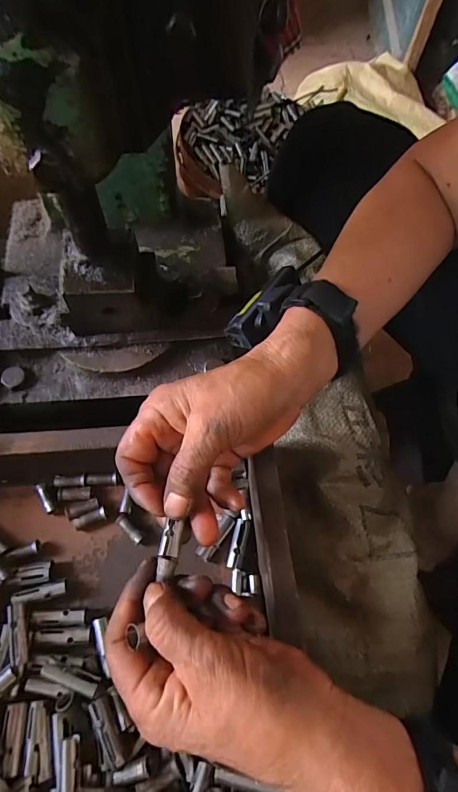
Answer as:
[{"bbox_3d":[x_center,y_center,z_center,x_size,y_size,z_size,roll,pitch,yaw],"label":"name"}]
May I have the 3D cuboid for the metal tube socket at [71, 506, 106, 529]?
[{"bbox_3d":[-0.108,0.096,0.327,0.025,0.009,0.009,-23,68,-9],"label":"metal tube socket"}]

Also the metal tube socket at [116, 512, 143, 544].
[{"bbox_3d":[-0.076,0.102,0.325,0.009,0.009,0.027,-41,71,-16],"label":"metal tube socket"}]

